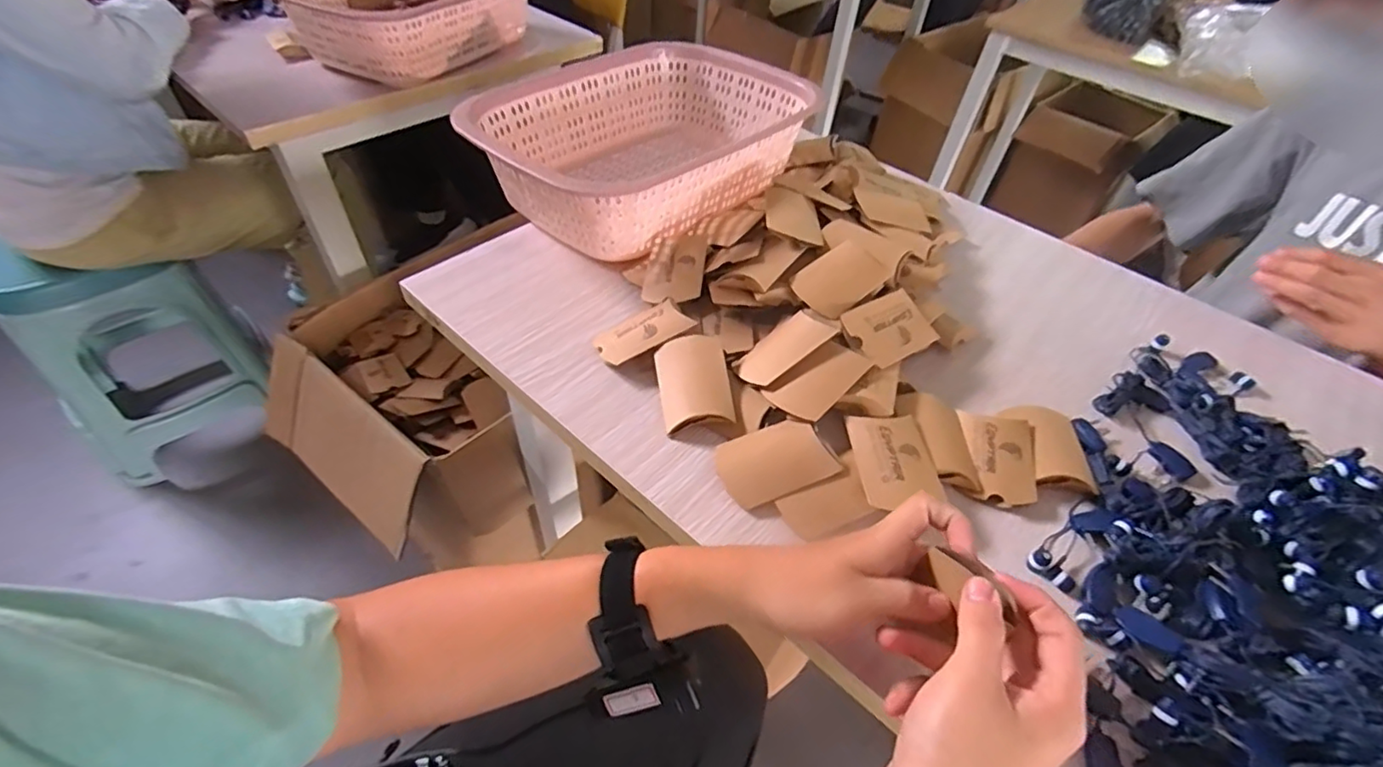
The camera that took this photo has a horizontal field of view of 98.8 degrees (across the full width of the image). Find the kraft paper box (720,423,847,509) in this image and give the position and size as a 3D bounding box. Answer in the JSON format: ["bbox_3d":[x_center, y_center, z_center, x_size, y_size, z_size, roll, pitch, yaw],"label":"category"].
[{"bbox_3d":[0.063,0.060,0.451,0.082,0.014,0.057,-23,56,-5],"label":"kraft paper box"}]

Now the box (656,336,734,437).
[{"bbox_3d":[0.001,0.000,0.489,0.057,0.019,0.085,-15,59,5],"label":"box"}]

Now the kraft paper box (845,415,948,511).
[{"bbox_3d":[0.150,0.055,0.438,0.056,0.013,0.073,-3,48,-8],"label":"kraft paper box"}]

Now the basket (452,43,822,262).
[{"bbox_3d":[-0.053,-0.277,0.694,0.361,0.115,0.288,-31,57,-29],"label":"basket"}]

